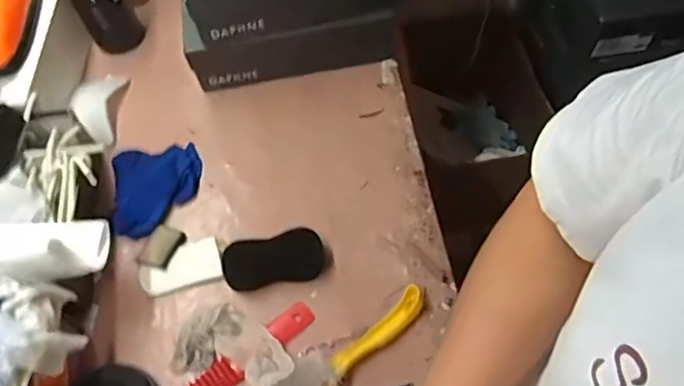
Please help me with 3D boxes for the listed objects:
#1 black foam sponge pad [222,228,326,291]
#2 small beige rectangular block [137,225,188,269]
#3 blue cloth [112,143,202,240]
[{"bbox_3d":[-0.087,0.082,0.728,0.126,0.033,0.053,-8,61,-2],"label":"black foam sponge pad"},{"bbox_3d":[-0.236,0.070,0.760,0.047,0.014,0.063,18,63,13],"label":"small beige rectangular block"},{"bbox_3d":[-0.254,-0.007,0.794,0.113,0.027,0.124,-5,61,0],"label":"blue cloth"}]

